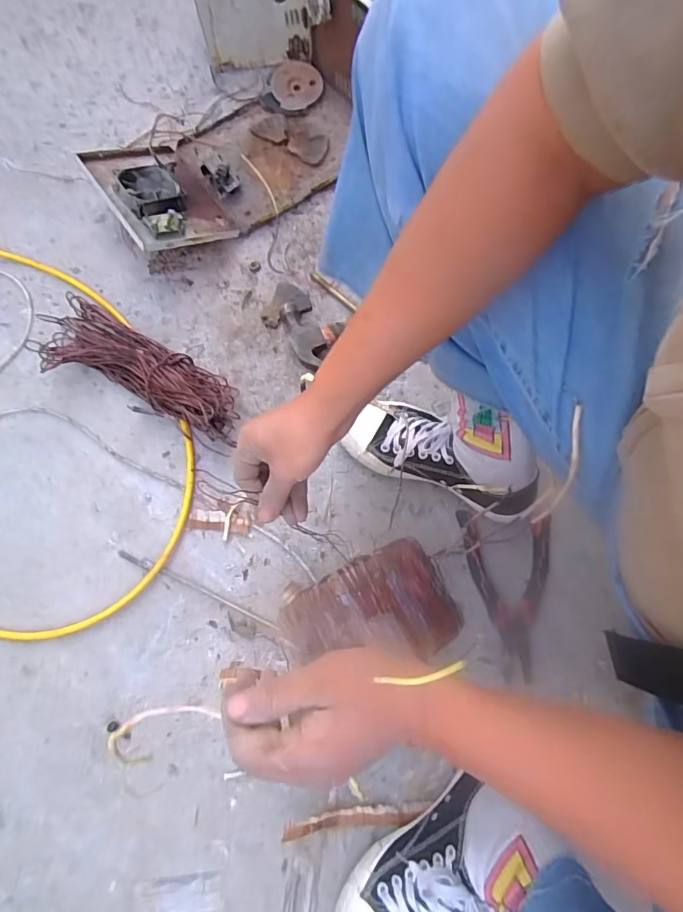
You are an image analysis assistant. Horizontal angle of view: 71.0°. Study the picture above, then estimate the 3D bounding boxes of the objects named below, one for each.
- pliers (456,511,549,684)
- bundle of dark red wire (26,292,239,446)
[{"bbox_3d":[0.195,0.161,0.564,0.107,0.024,0.183,2,72,0],"label":"pliers"},{"bbox_3d":[-0.262,-0.116,0.643,0.315,0.058,0.111,23,73,7],"label":"bundle of dark red wire"}]

